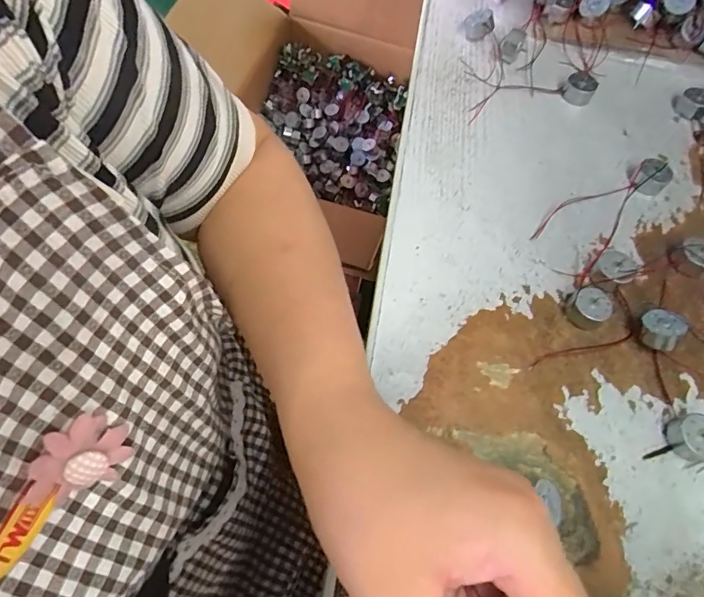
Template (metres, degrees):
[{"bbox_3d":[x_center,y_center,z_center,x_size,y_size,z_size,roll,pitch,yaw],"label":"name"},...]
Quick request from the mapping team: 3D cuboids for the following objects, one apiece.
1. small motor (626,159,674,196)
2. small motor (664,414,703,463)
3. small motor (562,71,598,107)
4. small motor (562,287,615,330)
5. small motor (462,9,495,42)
[{"bbox_3d":[0.213,-0.088,0.335,0.023,0.019,0.026,-41,71,-19],"label":"small motor"},{"bbox_3d":[0.188,0.076,0.255,0.021,0.016,0.023,0,63,-1],"label":"small motor"},{"bbox_3d":[0.182,-0.168,0.374,0.023,0.015,0.022,0,63,-1],"label":"small motor"},{"bbox_3d":[0.146,0.005,0.290,0.024,0.014,0.024,0,63,-1],"label":"small motor"},{"bbox_3d":[0.109,-0.233,0.402,0.025,0.023,0.020,15,64,6],"label":"small motor"}]

